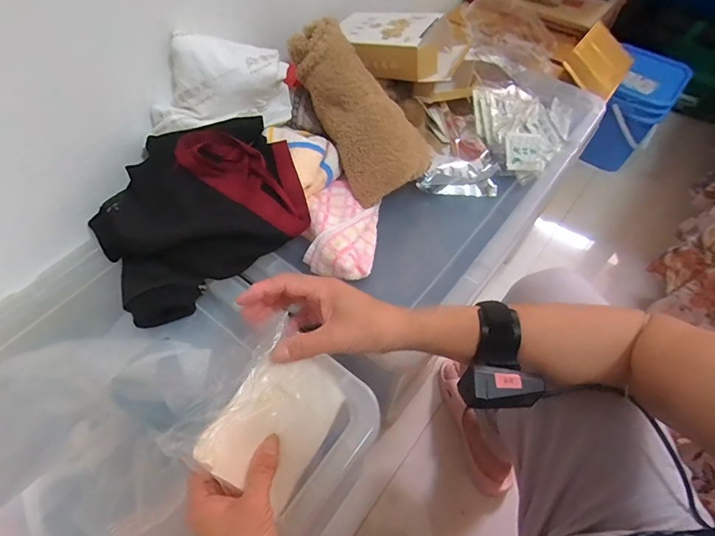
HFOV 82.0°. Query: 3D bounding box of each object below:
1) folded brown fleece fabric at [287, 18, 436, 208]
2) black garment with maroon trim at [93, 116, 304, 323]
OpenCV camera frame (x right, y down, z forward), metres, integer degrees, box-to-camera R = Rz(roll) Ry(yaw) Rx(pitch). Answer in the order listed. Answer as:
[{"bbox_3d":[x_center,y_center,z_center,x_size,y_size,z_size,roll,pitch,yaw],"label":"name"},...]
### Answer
[{"bbox_3d":[-0.003,-0.240,0.603,0.134,0.069,0.280,-29,85,-18],"label":"folded brown fleece fabric"},{"bbox_3d":[-0.204,-0.072,0.546,0.271,0.142,0.199,-26,60,-16],"label":"black garment with maroon trim"}]

